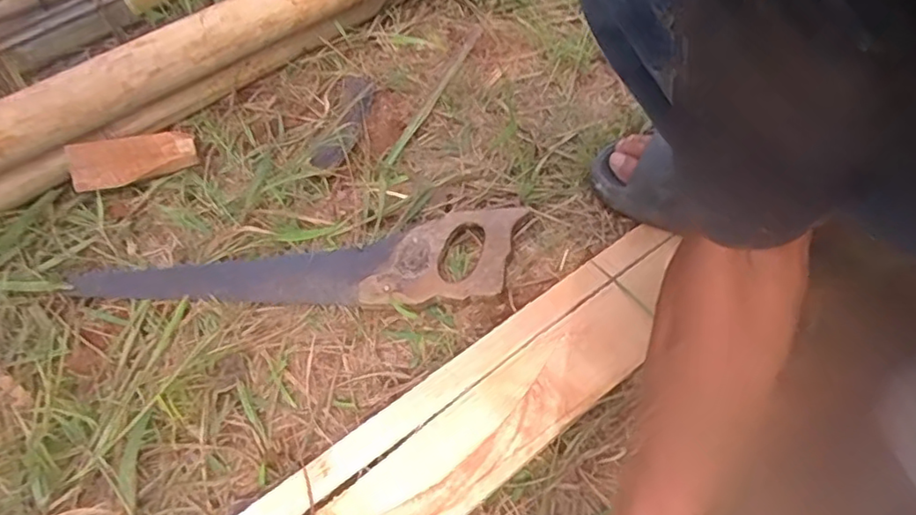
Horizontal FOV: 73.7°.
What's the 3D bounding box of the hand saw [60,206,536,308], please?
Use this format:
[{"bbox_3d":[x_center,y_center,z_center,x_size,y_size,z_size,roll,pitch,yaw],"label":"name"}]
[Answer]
[{"bbox_3d":[-0.158,0.021,0.615,0.449,0.017,0.101,-8,65,-5],"label":"hand saw"}]

